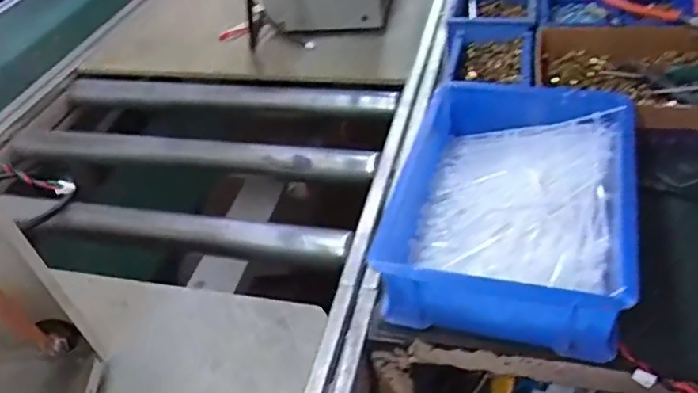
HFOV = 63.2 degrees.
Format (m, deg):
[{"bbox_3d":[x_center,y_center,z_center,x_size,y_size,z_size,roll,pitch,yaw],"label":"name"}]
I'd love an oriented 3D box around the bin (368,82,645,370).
[{"bbox_3d":[0.159,0.005,0.561,0.204,0.092,0.285,8,44,17],"label":"bin"}]

